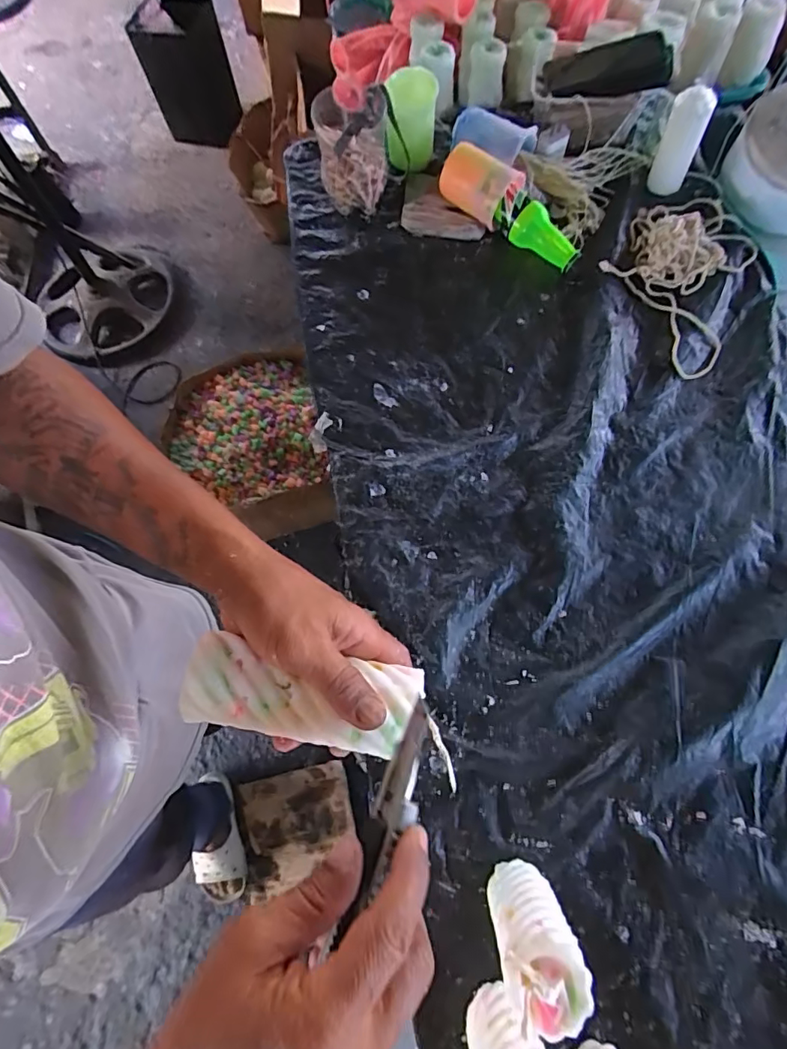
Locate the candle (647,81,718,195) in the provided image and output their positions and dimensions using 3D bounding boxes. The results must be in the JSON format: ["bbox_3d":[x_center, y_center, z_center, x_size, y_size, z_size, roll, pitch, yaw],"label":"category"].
[{"bbox_3d":[0.397,-0.530,0.683,0.054,0.107,0.060,23,72,10],"label":"candle"}]

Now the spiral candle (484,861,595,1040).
[{"bbox_3d":[0.101,0.297,0.362,0.057,0.139,0.052,-1,69,2],"label":"spiral candle"}]

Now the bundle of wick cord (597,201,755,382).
[{"bbox_3d":[0.380,-0.345,0.646,0.169,0.048,0.295,26,72,11],"label":"bundle of wick cord"}]

